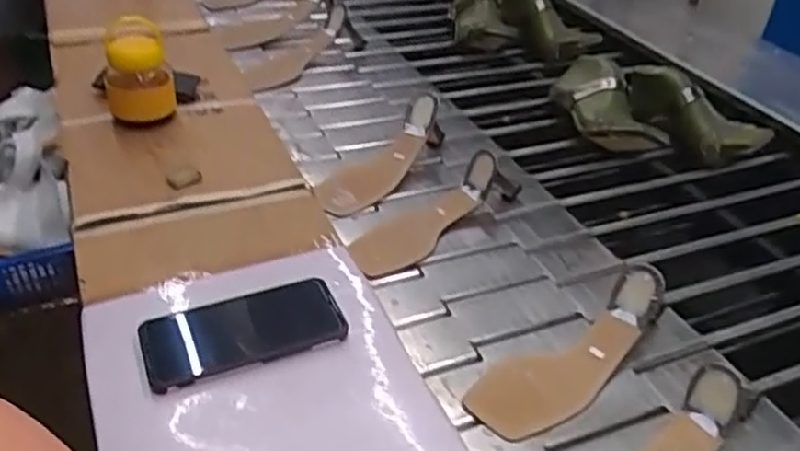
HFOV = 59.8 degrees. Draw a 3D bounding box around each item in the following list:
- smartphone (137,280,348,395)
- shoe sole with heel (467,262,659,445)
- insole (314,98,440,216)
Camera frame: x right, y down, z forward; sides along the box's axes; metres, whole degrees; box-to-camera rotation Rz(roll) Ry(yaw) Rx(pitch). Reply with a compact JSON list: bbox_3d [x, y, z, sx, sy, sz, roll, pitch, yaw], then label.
[{"bbox_3d":[-0.130,0.089,0.585,0.163,0.012,0.073,-14,48,-19],"label":"smartphone"},{"bbox_3d":[0.155,0.117,0.630,0.216,0.051,0.079,-33,48,-19],"label":"shoe sole with heel"},{"bbox_3d":[-0.019,-0.082,0.870,0.083,0.045,0.211,32,68,33],"label":"insole"}]

